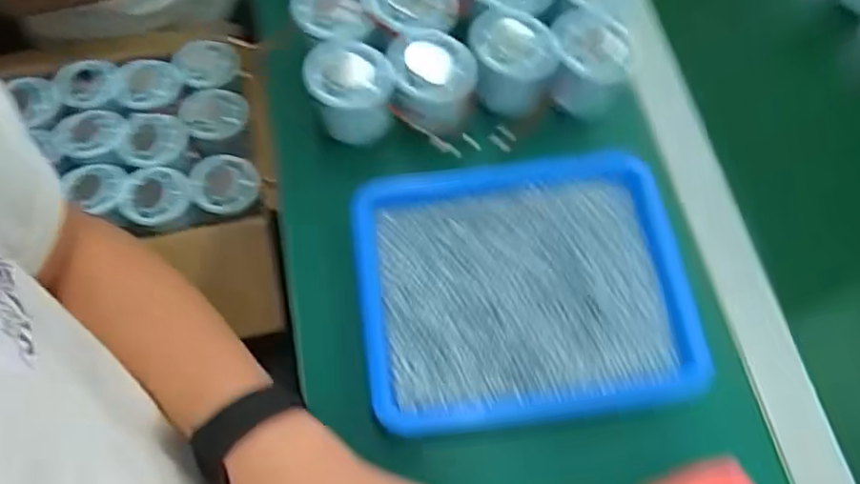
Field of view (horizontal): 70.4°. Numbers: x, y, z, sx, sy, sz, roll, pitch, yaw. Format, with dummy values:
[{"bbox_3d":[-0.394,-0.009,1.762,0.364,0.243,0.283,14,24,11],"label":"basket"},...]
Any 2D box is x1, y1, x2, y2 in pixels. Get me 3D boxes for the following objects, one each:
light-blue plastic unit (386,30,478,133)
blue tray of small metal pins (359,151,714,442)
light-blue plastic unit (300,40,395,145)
[{"bbox_3d":[0.001,-0.118,0.458,0.060,0.051,0.056,-2,67,-4],"label":"light-blue plastic unit"},{"bbox_3d":[0.066,0.030,0.425,0.226,0.031,0.179,-7,66,-1],"label":"blue tray of small metal pins"},{"bbox_3d":[-0.058,-0.111,0.457,0.059,0.052,0.058,1,67,-2],"label":"light-blue plastic unit"}]

